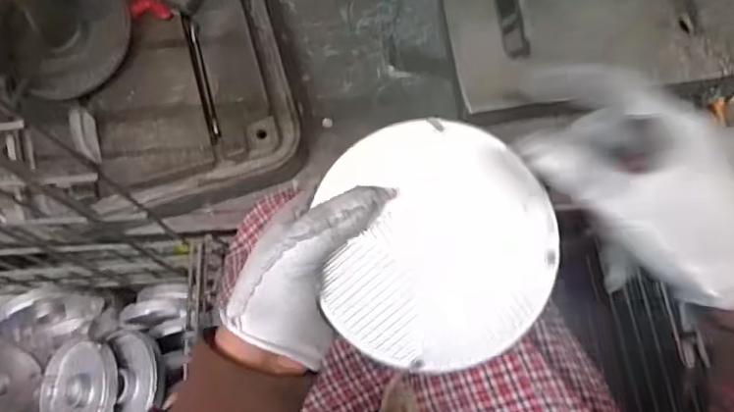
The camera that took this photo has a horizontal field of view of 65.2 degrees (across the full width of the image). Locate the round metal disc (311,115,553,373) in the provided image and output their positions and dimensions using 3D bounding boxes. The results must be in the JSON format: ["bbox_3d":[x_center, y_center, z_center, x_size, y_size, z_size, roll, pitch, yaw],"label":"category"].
[{"bbox_3d":[0.040,0.022,0.325,0.125,0.005,0.136,0,92,7],"label":"round metal disc"}]

